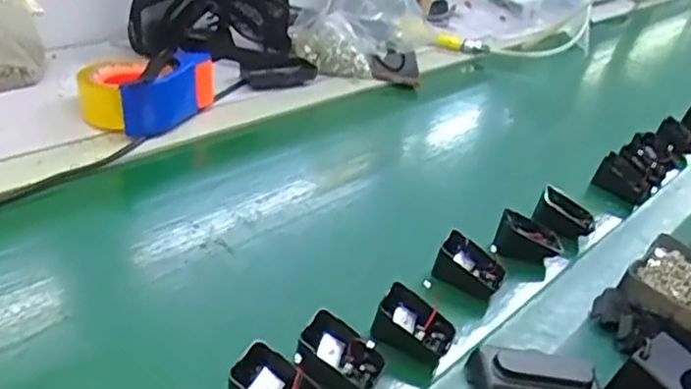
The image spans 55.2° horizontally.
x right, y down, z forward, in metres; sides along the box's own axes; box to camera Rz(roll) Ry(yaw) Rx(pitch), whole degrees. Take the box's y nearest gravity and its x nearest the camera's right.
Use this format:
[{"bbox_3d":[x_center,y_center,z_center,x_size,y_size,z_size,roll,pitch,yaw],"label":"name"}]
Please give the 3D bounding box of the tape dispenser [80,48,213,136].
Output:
[{"bbox_3d":[-0.240,-0.128,0.786,0.106,0.057,0.138,17,33,25],"label":"tape dispenser"}]

